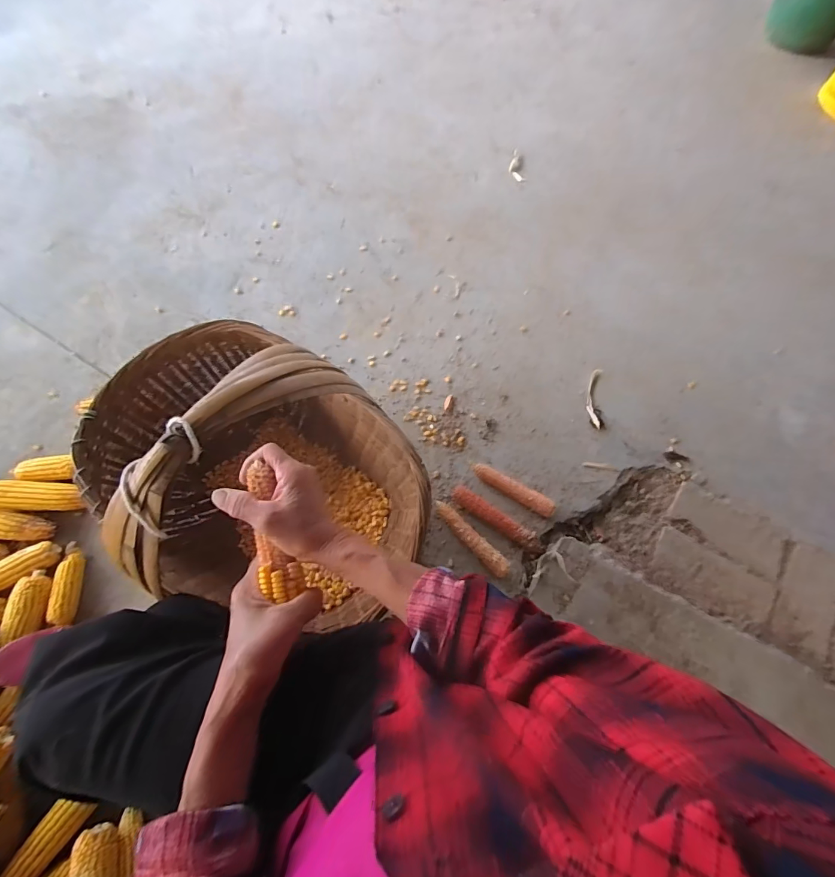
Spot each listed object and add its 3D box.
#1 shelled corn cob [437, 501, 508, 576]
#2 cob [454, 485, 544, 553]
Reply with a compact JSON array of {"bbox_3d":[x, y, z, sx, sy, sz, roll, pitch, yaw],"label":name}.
[{"bbox_3d":[0.101,0.194,0.832,0.180,0.030,0.034,44,72,11],"label":"shelled corn cob"},{"bbox_3d":[0.157,0.159,0.848,0.201,0.024,0.035,35,70,9],"label":"cob"}]

